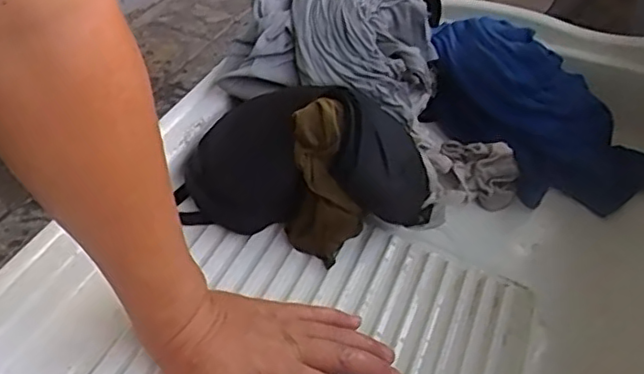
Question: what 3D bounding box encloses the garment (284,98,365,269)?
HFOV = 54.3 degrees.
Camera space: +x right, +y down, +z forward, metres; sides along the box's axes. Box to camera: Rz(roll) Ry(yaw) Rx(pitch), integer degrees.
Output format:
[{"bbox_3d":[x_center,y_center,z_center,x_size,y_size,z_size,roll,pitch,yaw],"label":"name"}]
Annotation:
[{"bbox_3d":[0.000,-0.002,0.485,0.053,0.128,0.033,-5,19,-8],"label":"garment"}]

